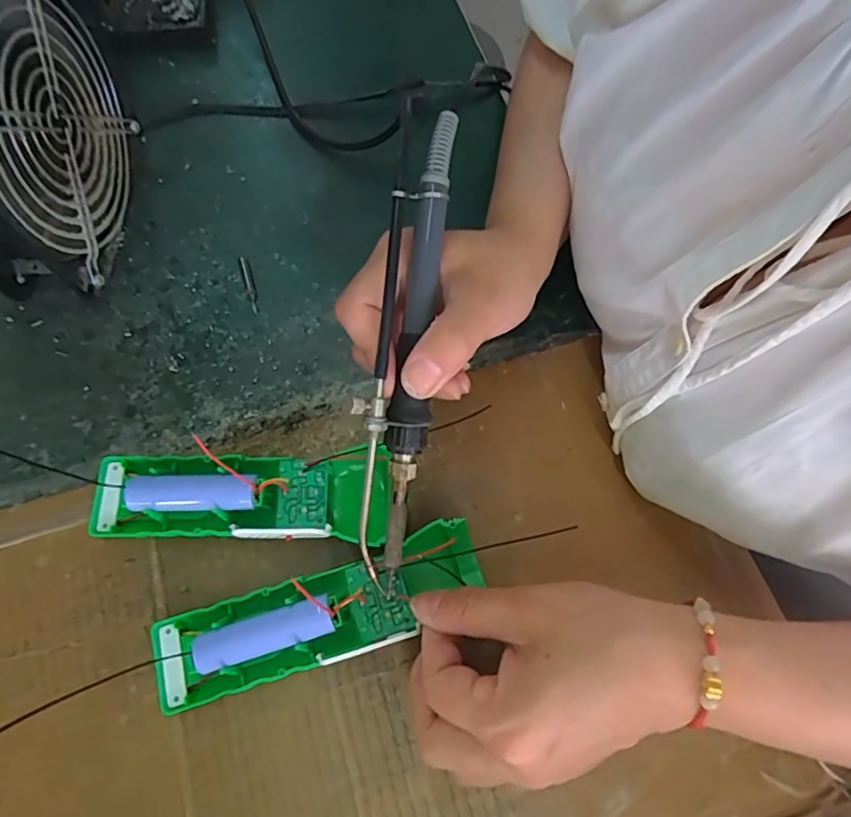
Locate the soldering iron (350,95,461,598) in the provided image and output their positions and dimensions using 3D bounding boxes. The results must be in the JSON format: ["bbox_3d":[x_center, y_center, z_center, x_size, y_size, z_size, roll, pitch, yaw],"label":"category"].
[{"bbox_3d":[-0.010,-0.026,0.239,0.027,0.021,0.200,8,92,1],"label":"soldering iron"}]

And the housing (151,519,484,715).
[{"bbox_3d":[-0.050,0.097,0.262,0.157,0.020,0.043,-20,70,-5],"label":"housing"}]

